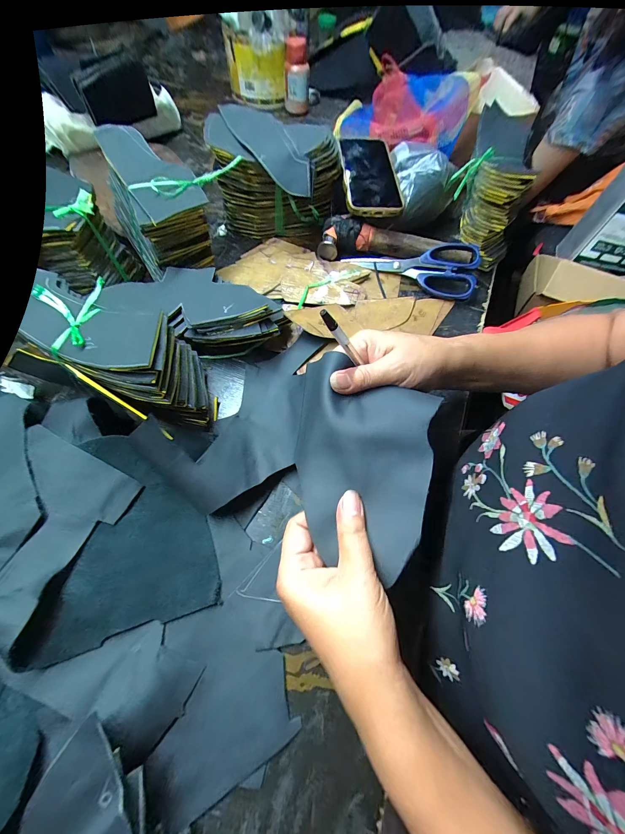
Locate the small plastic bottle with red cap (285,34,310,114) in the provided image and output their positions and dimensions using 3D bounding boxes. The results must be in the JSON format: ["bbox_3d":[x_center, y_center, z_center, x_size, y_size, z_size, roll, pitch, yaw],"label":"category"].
[{"bbox_3d":[-0.032,-0.712,0.610,0.050,0.102,0.050,1,65,-2],"label":"small plastic bottle with red cap"}]

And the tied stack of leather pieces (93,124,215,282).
[{"bbox_3d":[-0.193,-0.268,0.367,0.098,0.102,0.134,-33,71,-16],"label":"tied stack of leather pieces"}]

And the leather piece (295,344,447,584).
[{"bbox_3d":[0.036,0.028,0.234,0.107,0.043,0.159,14,65,4],"label":"leather piece"}]

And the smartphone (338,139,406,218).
[{"bbox_3d":[0.086,-0.376,0.443,0.084,0.018,0.182,-2,68,-5],"label":"smartphone"}]

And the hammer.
[{"bbox_3d":[0.123,-0.260,0.433,0.218,0.036,0.060,7,65,1],"label":"hammer"}]

